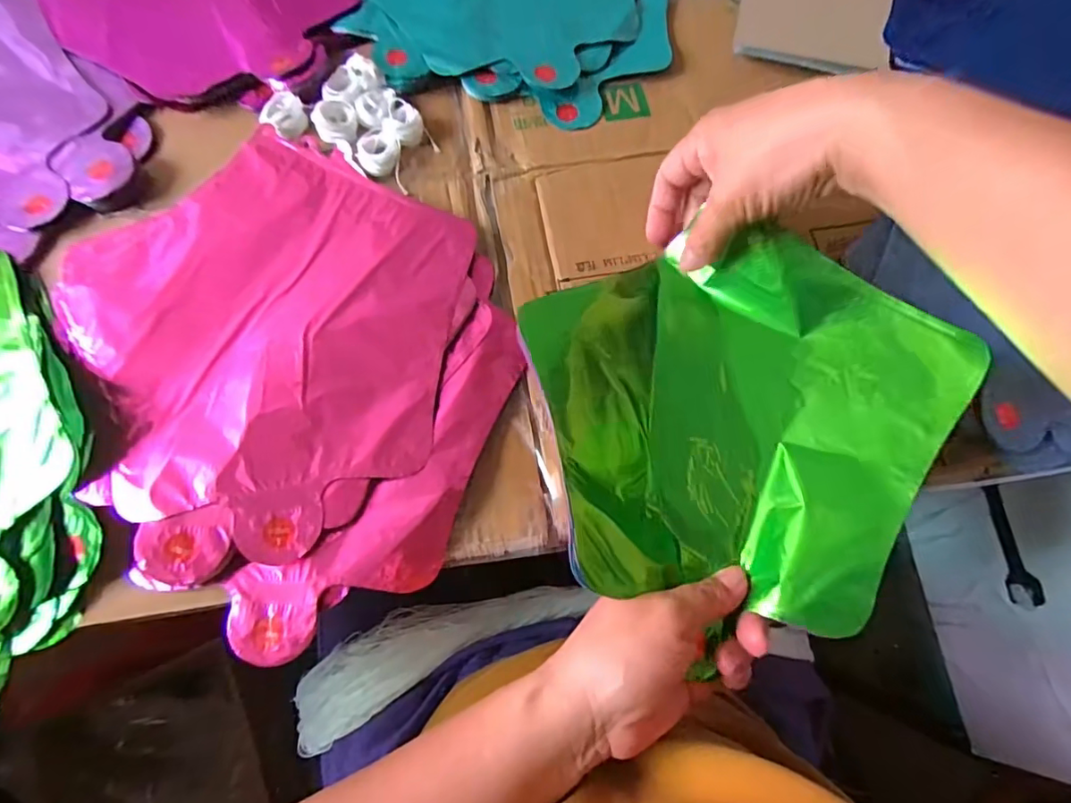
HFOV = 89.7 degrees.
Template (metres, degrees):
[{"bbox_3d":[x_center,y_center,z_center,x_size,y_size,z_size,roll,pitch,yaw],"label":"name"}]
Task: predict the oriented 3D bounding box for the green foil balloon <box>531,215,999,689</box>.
[{"bbox_3d":[0.110,0.008,0.288,0.199,0.059,0.212,-14,71,-5],"label":"green foil balloon"}]

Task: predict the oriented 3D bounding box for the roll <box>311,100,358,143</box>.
[{"bbox_3d":[-0.135,-0.190,0.365,0.028,0.014,0.030,0,70,-1],"label":"roll"}]

